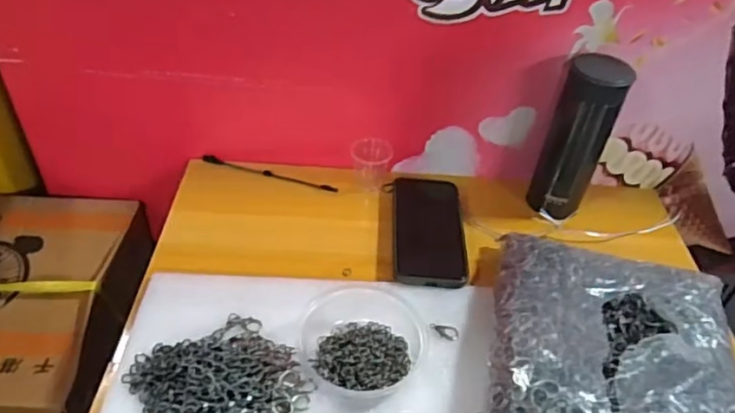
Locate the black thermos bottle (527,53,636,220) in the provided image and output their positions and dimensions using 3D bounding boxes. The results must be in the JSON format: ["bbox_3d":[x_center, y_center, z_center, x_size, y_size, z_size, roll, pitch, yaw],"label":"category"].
[{"bbox_3d":[0.244,-0.081,0.687,0.073,0.184,0.087,25,46,19],"label":"black thermos bottle"}]

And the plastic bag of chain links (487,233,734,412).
[{"bbox_3d":[0.229,0.131,0.536,0.226,0.053,0.244,12,43,7],"label":"plastic bag of chain links"}]

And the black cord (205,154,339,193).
[{"bbox_3d":[-0.127,-0.041,0.754,0.182,0.011,0.016,14,43,9],"label":"black cord"}]

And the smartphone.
[{"bbox_3d":[0.071,0.024,0.678,0.080,0.015,0.172,4,43,-2],"label":"smartphone"}]

